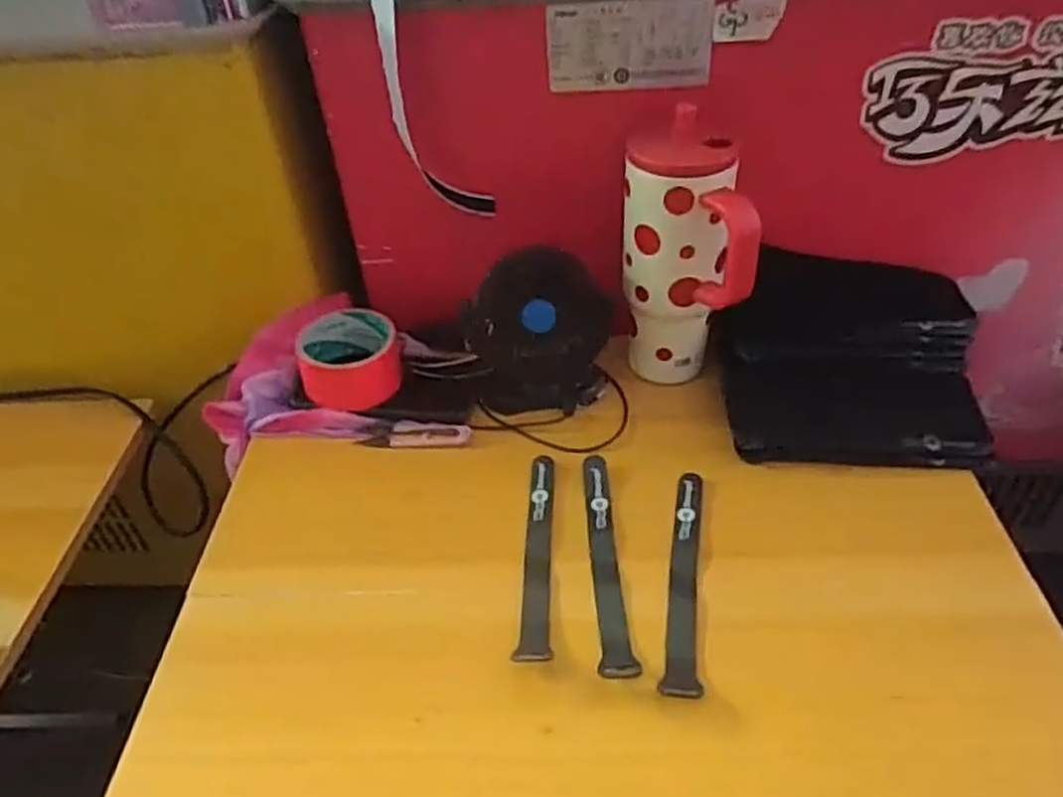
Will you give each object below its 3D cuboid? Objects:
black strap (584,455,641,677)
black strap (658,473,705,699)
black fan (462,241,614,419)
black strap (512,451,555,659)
[{"bbox_3d":[0.054,0.113,0.551,0.023,0.005,0.189,-3,41,2],"label":"black strap"},{"bbox_3d":[0.108,0.122,0.535,0.024,0.009,0.186,4,42,9],"label":"black strap"},{"bbox_3d":[0.005,-0.056,0.660,0.119,0.120,0.072,5,42,11],"label":"black fan"},{"bbox_3d":[0.006,0.108,0.554,0.023,0.013,0.184,0,41,5],"label":"black strap"}]

